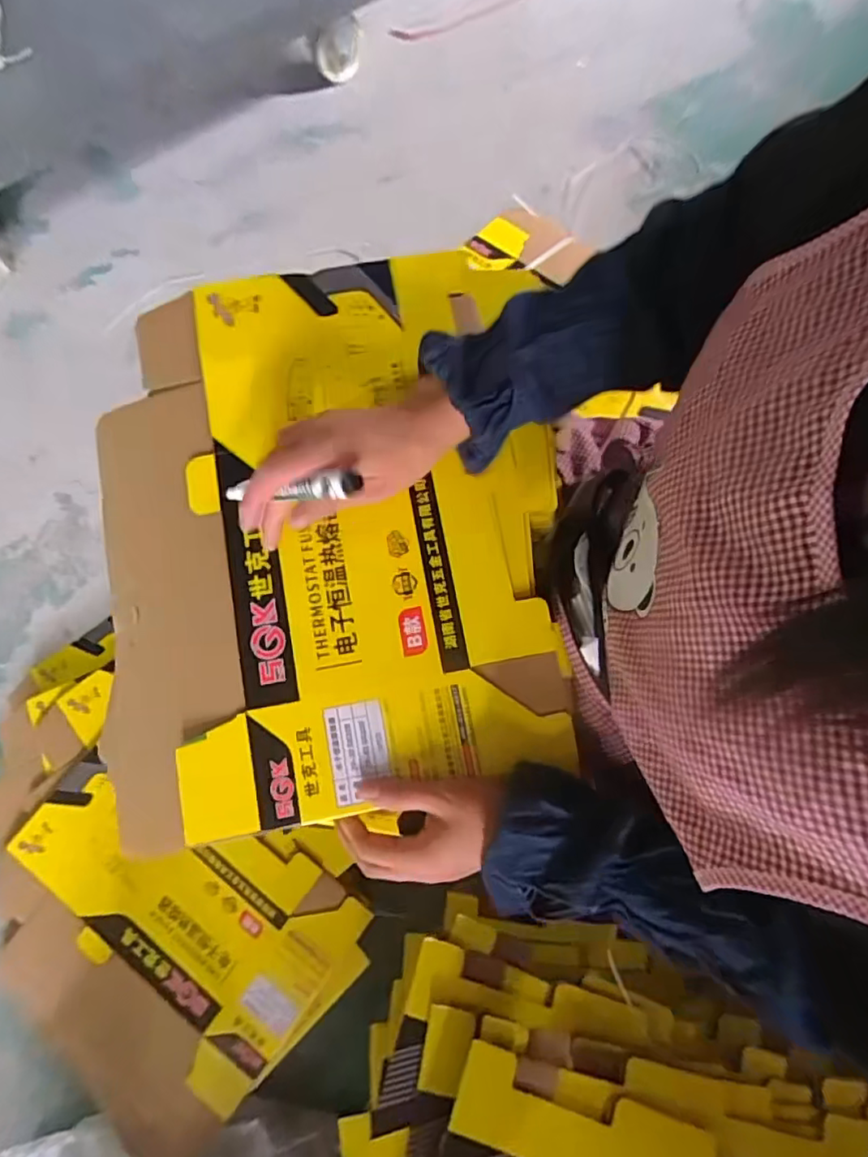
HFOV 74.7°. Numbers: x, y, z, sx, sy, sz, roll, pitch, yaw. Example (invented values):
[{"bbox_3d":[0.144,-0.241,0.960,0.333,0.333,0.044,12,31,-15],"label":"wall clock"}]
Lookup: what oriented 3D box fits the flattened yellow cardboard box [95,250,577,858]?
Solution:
[{"bbox_3d":[-0.086,-0.045,0.465,0.367,0.054,0.456,-6,75,0],"label":"flattened yellow cardboard box"}]

